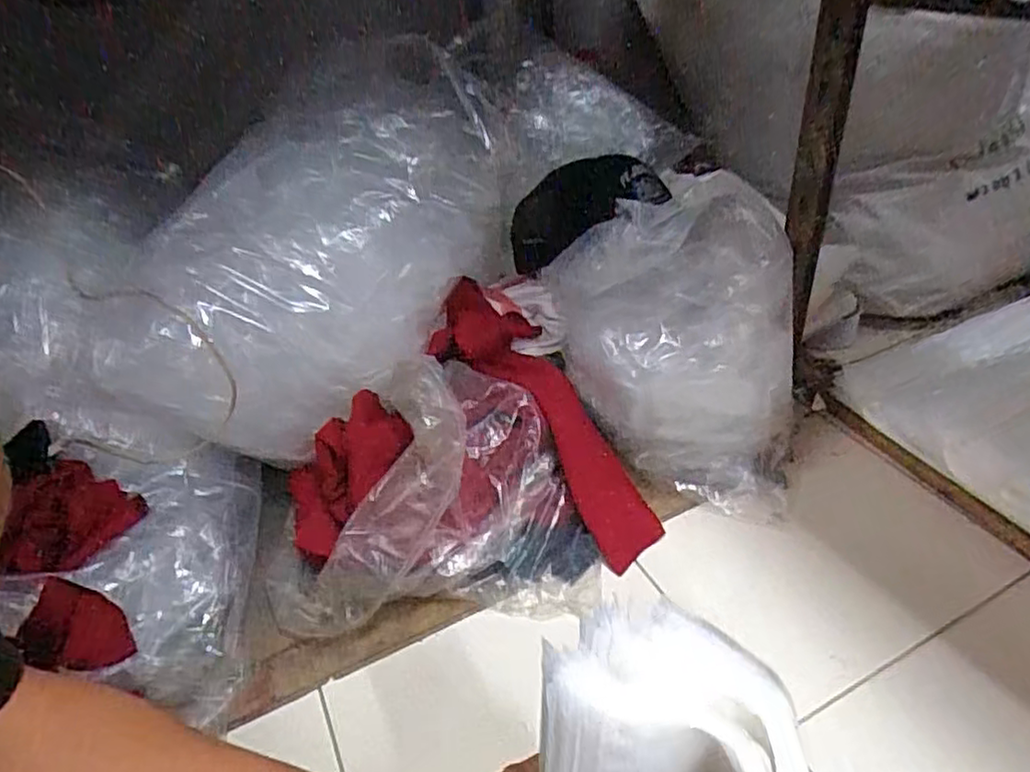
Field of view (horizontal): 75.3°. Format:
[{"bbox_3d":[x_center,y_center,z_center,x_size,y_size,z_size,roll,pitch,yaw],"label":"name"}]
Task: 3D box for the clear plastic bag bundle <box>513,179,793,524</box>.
[{"bbox_3d":[0.129,-0.051,0.661,0.286,0.300,0.126,11,41,21],"label":"clear plastic bag bundle"}]

